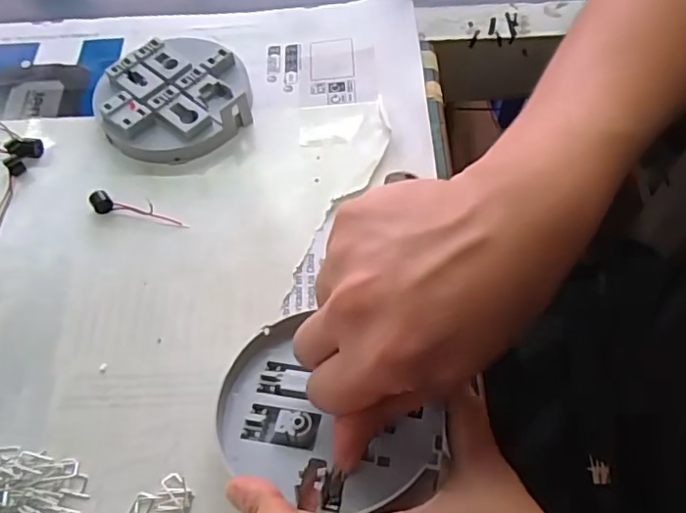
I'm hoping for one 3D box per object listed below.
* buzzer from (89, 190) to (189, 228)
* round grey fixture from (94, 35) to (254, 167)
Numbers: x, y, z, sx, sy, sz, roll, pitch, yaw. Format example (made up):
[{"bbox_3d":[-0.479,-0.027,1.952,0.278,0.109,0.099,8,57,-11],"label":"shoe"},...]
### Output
[{"bbox_3d":[-0.127,-0.027,0.350,0.061,0.012,0.014,17,62,12],"label":"buzzer"},{"bbox_3d":[-0.115,-0.111,0.389,0.099,0.024,0.100,-1,60,2],"label":"round grey fixture"}]

